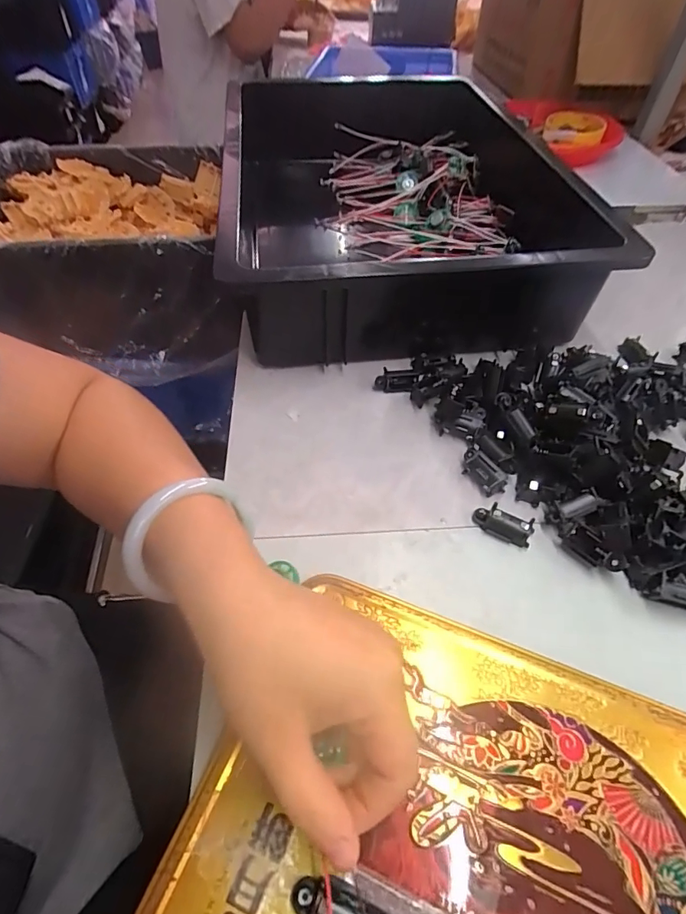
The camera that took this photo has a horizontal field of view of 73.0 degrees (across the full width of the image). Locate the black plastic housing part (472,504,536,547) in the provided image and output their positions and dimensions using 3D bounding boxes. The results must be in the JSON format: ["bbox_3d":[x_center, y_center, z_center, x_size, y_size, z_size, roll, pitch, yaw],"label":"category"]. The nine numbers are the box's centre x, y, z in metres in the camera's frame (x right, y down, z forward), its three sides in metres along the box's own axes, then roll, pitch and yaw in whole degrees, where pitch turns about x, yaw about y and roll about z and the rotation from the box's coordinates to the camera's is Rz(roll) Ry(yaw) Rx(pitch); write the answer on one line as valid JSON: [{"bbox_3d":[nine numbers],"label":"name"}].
[{"bbox_3d":[0.099,0.041,0.287,0.035,0.011,0.015,24,55,16],"label":"black plastic housing part"}]

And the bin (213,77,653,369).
[{"bbox_3d":[0.046,-0.289,0.500,0.277,0.099,0.506,-6,50,-3],"label":"bin"}]

